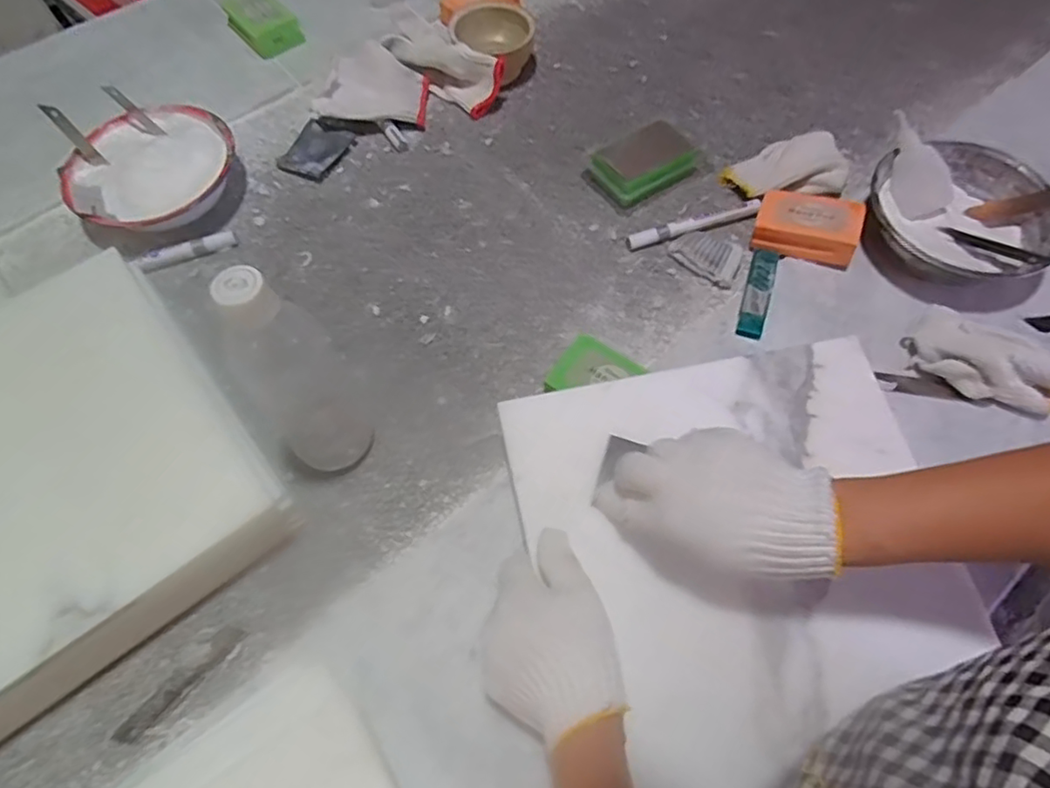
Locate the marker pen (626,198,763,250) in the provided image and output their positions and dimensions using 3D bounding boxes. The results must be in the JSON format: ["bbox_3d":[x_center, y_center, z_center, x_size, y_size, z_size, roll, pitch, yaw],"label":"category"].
[{"bbox_3d":[0.172,-0.172,0.617,0.143,0.019,0.019,-16,65,-7],"label":"marker pen"}]

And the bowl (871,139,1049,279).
[{"bbox_3d":[0.408,-0.172,0.584,0.160,0.051,0.160,0,64,1],"label":"bowl"}]

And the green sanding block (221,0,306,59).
[{"bbox_3d":[-0.326,-0.463,0.762,0.061,0.030,0.099,-40,70,-17],"label":"green sanding block"}]

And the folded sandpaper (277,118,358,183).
[{"bbox_3d":[-0.232,-0.270,0.677,0.061,0.009,0.077,25,67,12],"label":"folded sandpaper"}]

